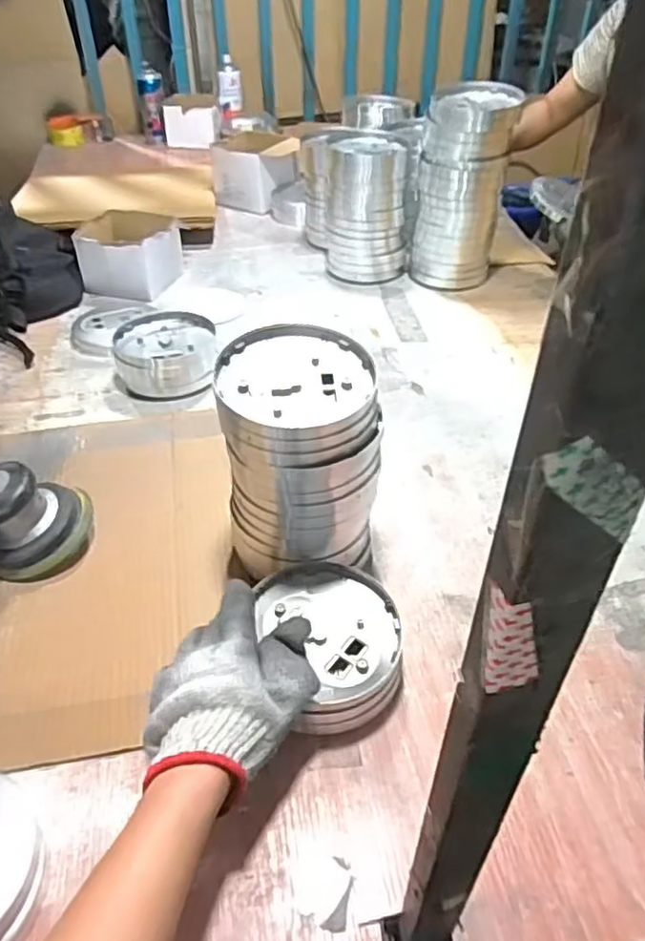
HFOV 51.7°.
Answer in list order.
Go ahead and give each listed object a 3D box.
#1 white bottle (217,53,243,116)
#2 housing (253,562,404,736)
[{"bbox_3d":[-0.238,-0.981,1.713,0.062,0.132,0.057,-7,41,-7],"label":"white bottle"},{"bbox_3d":[0.007,0.147,0.566,0.118,0.045,0.134,-5,41,-5],"label":"housing"}]

